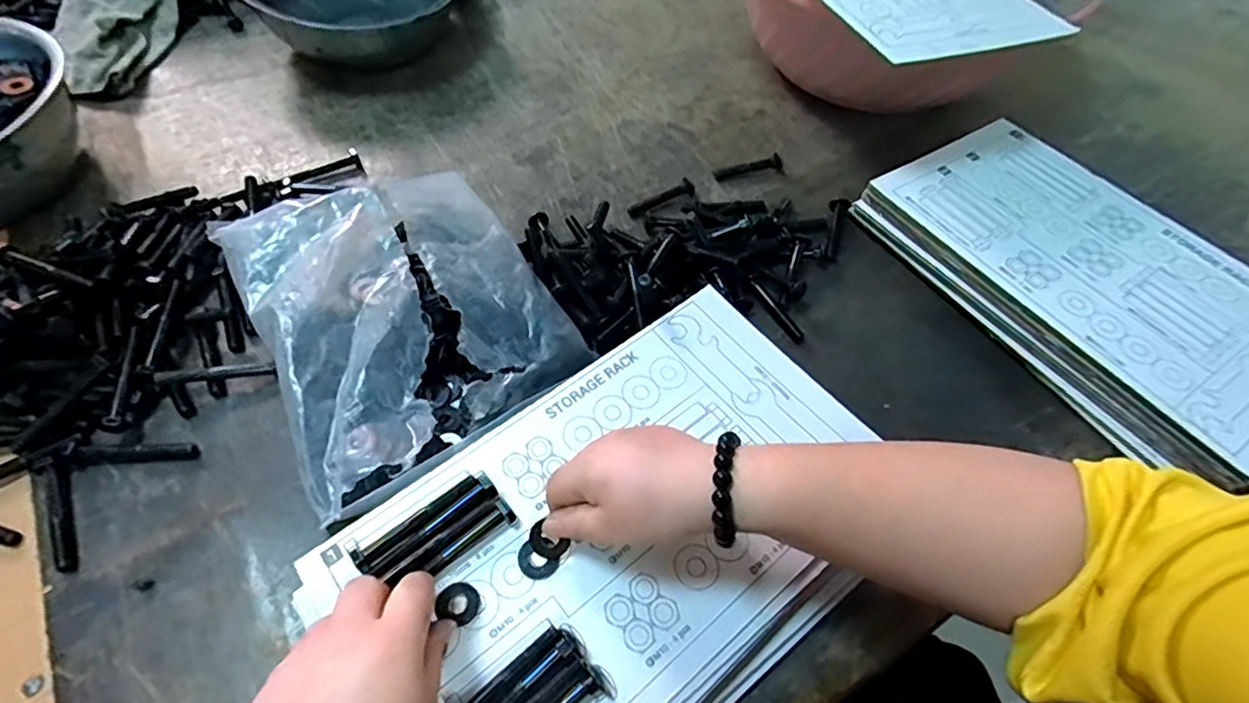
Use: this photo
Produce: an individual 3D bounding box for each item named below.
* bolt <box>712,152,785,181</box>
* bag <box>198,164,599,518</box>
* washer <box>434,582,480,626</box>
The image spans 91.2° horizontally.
[{"bbox_3d":[0.125,-0.184,0.607,0.068,0.017,0.015,-6,56,-6],"label":"bolt"},{"bbox_3d":[-0.165,-0.027,0.462,0.208,0.064,0.251,-28,61,-19],"label":"bag"},{"bbox_3d":[-0.093,0.140,0.343,0.023,0.007,0.021,1,56,-2],"label":"washer"}]

